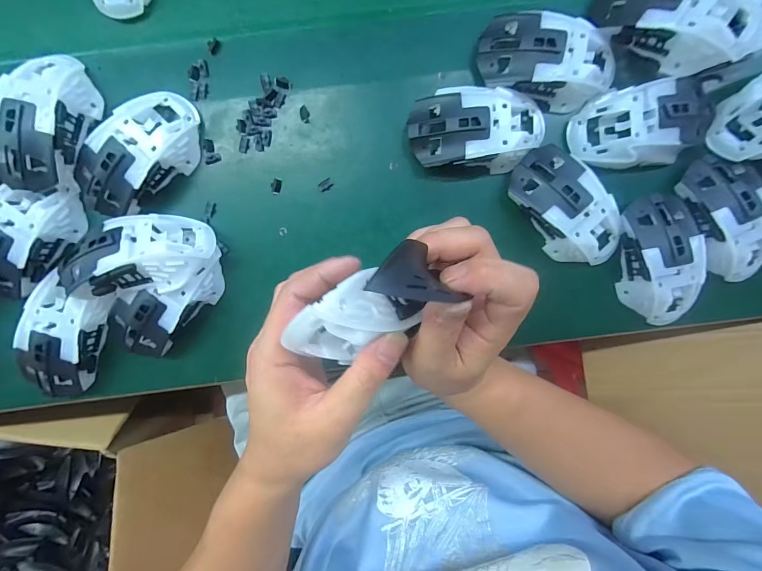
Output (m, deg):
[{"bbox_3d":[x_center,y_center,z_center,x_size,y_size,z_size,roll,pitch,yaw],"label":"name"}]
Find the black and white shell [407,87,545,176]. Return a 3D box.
[{"bbox_3d":[0.083,-0.132,0.310,0.114,0.028,0.063,1,92,-2],"label":"black and white shell"}]

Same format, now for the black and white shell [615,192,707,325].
[{"bbox_3d":[0.252,-0.022,0.327,0.068,0.034,0.117,-9,93,0],"label":"black and white shell"}]

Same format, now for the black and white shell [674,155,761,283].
[{"bbox_3d":[0.305,-0.058,0.321,0.059,0.028,0.110,-22,93,0],"label":"black and white shell"}]

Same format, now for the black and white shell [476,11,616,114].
[{"bbox_3d":[0.139,-0.186,0.308,0.114,0.032,0.056,16,91,-2],"label":"black and white shell"}]

